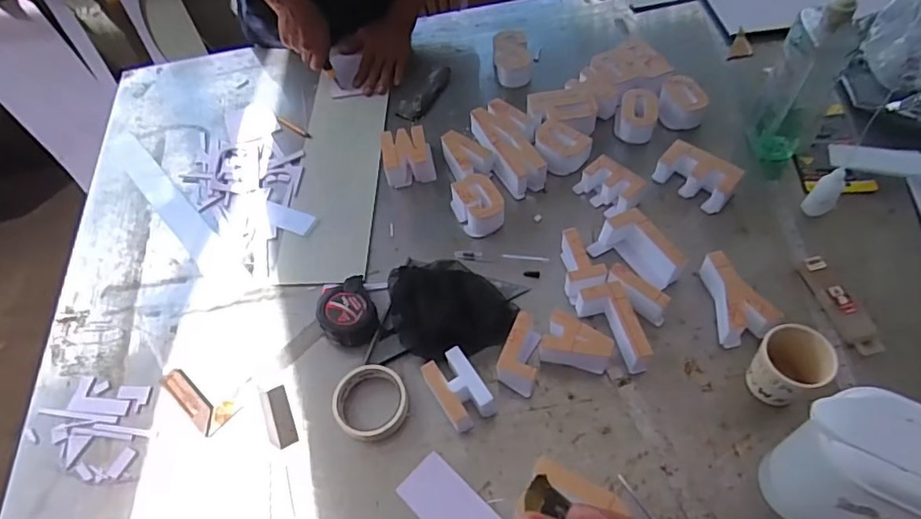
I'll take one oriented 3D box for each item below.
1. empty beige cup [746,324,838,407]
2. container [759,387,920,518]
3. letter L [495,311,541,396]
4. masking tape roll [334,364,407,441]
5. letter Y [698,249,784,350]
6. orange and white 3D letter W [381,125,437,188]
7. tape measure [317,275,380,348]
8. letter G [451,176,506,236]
[{"bbox_3d":[0.377,0.125,0.641,0.081,0.085,0.073,-31,58,-16],"label":"empty beige cup"},{"bbox_3d":[0.384,0.211,0.523,0.155,0.188,0.085,25,61,21],"label":"container"},{"bbox_3d":[0.081,0.118,0.700,0.045,0.047,0.094,17,58,16],"label":"letter L"},{"bbox_3d":[-0.111,0.177,0.689,0.090,0.024,0.089,-2,55,4],"label":"masking tape roll"},{"bbox_3d":[0.361,0.048,0.714,0.065,0.051,0.116,-3,55,3],"label":"letter Y"},{"bbox_3d":[-0.087,-0.172,0.914,0.081,0.038,0.093,-10,55,-2],"label":"orange and white 3D letter W"},{"bbox_3d":[-0.153,0.074,0.757,0.078,0.042,0.093,-20,56,-9],"label":"tape measure"},{"bbox_3d":[0.027,-0.083,0.845,0.070,0.047,0.090,-25,57,-12],"label":"letter G"}]

